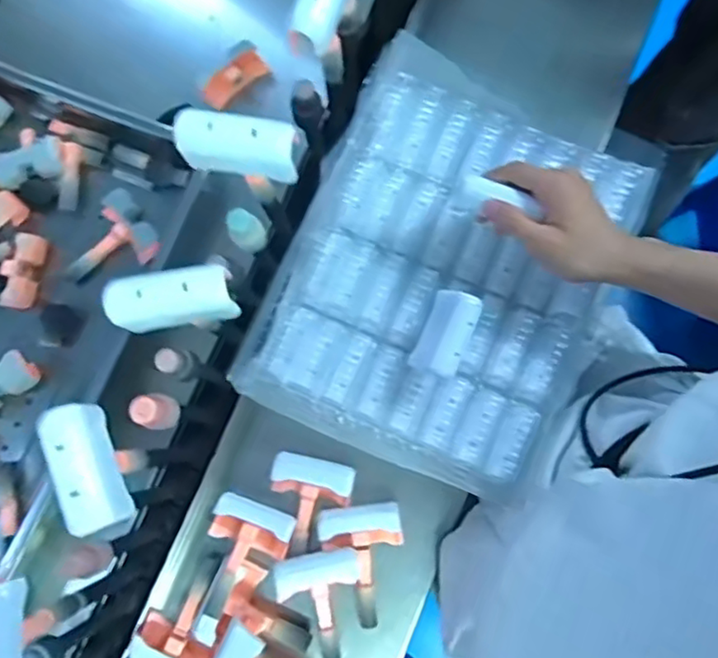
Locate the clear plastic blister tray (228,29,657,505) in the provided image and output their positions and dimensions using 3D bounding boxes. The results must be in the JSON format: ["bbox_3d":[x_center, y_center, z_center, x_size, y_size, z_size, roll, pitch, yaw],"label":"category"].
[{"bbox_3d":[0.080,-0.055,0.572,0.273,0.049,0.348,23,81,5],"label":"clear plastic blister tray"}]

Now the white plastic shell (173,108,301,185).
[{"bbox_3d":[-0.079,-0.120,0.407,0.075,0.037,0.027,7,80,2],"label":"white plastic shell"}]

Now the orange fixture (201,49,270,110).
[{"bbox_3d":[-0.134,-0.272,0.674,0.029,0.017,0.084,38,68,7],"label":"orange fixture"}]

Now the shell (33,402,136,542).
[{"bbox_3d":[-0.166,0.084,0.380,0.026,0.038,0.077,-20,80,-3],"label":"shell"}]

